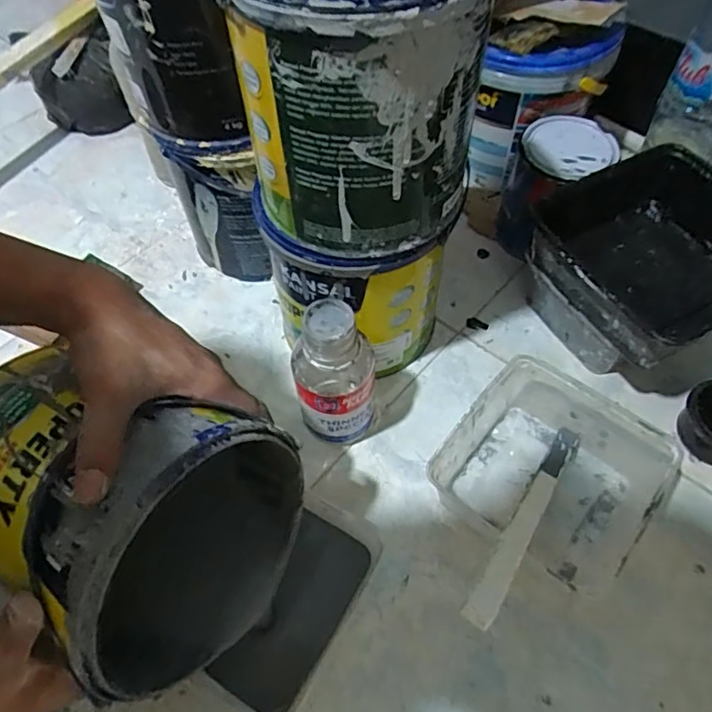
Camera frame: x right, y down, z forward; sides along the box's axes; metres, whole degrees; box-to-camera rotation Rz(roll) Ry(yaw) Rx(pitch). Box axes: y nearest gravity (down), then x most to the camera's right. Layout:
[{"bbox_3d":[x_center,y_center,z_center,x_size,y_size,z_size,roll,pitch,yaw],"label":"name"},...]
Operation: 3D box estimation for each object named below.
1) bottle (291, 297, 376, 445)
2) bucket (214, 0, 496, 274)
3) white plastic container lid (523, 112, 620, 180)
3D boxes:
[{"bbox_3d":[-0.018,0.025,0.516,0.067,0.169,0.058,1,57,4],"label":"bottle"},{"bbox_3d":[0.003,-0.202,0.414,0.170,0.205,0.180,4,58,4],"label":"bucket"},{"bbox_3d":[0.239,-0.238,0.622,0.096,0.012,0.096,-1,57,1],"label":"white plastic container lid"}]

